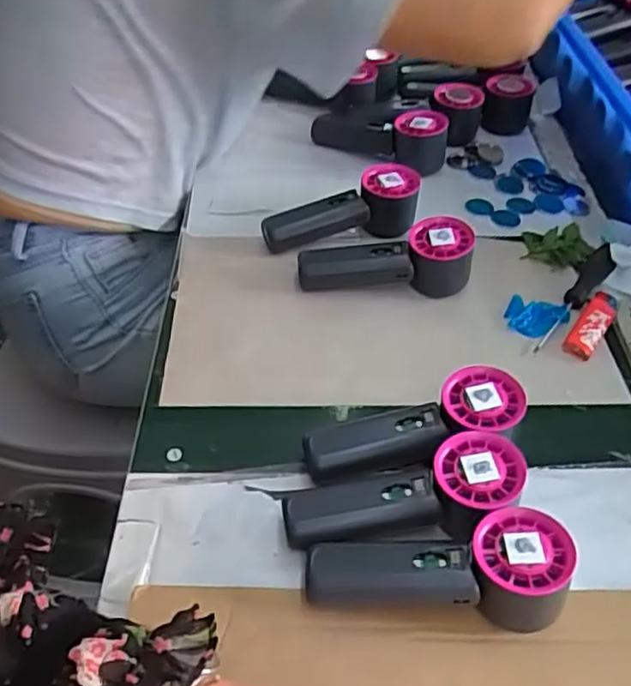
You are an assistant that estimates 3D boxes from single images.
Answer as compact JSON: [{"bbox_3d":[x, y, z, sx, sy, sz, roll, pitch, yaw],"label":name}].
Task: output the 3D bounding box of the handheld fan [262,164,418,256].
[{"bbox_3d":[0.025,-0.132,0.658,0.156,0.056,0.061,-8,47,-9],"label":"handheld fan"}]

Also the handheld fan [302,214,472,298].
[{"bbox_3d":[0.063,-0.072,0.600,0.153,0.058,0.047,-5,47,-6],"label":"handheld fan"}]

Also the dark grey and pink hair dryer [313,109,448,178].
[{"bbox_3d":[0.073,-0.238,0.755,0.149,0.062,0.052,23,50,19],"label":"dark grey and pink hair dryer"}]

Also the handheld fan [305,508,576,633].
[{"bbox_3d":[0.072,0.134,0.407,0.154,0.056,0.057,6,47,4],"label":"handheld fan"}]

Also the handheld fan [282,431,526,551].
[{"bbox_3d":[0.059,0.107,0.433,0.152,0.054,0.063,-12,48,-13],"label":"handheld fan"}]

